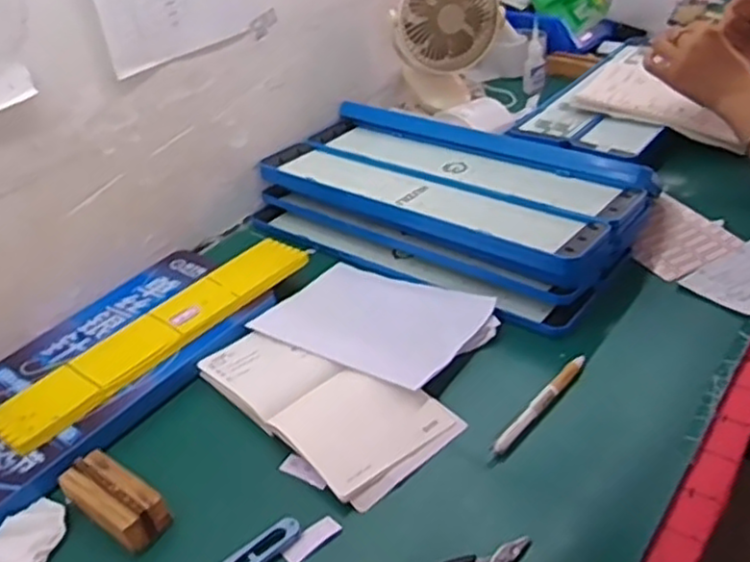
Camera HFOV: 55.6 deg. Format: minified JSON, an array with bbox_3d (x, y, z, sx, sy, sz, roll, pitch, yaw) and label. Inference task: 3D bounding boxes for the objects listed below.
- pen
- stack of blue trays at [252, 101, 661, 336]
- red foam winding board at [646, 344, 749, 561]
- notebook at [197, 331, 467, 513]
[{"bbox_3d":[0.146,0.104,0.619,0.012,0.012,0.134,26,46,36],"label":"pen"},{"bbox_3d":[0.073,-0.099,0.865,0.454,0.076,0.247,20,43,31],"label":"stack of blue trays"},{"bbox_3d":[0.291,0.115,0.571,0.032,0.010,0.346,21,43,32],"label":"red foam winding board"},{"bbox_3d":[-0.050,0.102,0.646,0.232,0.024,0.123,26,46,36],"label":"notebook"}]

